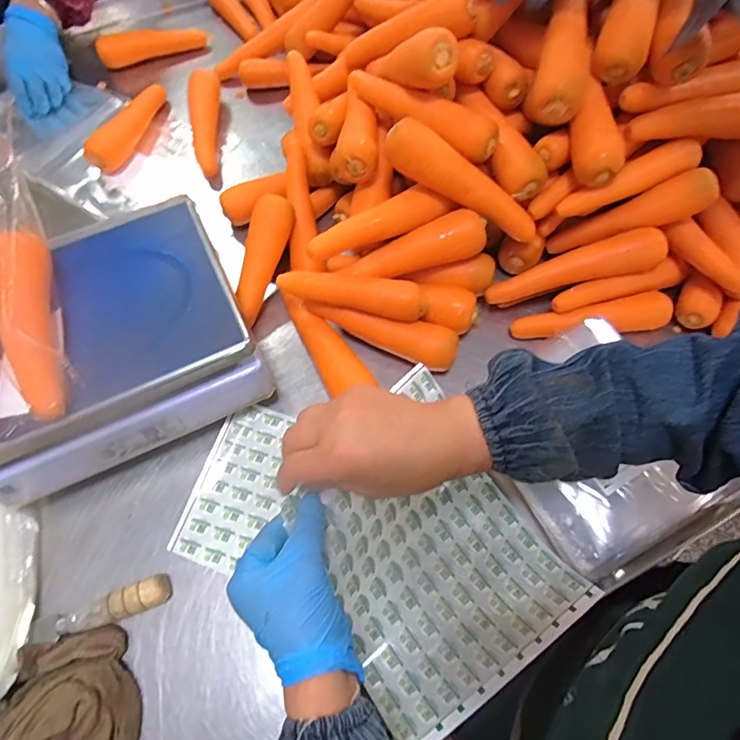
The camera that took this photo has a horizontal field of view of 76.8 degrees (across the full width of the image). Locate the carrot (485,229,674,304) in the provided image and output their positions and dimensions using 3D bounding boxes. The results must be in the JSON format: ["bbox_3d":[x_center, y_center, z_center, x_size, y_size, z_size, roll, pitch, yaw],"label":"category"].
[{"bbox_3d":[0.240,-0.115,0.534,0.200,0.037,0.036,-15,65,7],"label":"carrot"}]

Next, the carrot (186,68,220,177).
[{"bbox_3d":[-0.247,-0.371,0.693,0.040,0.047,0.191,-5,65,-2],"label":"carrot"}]

